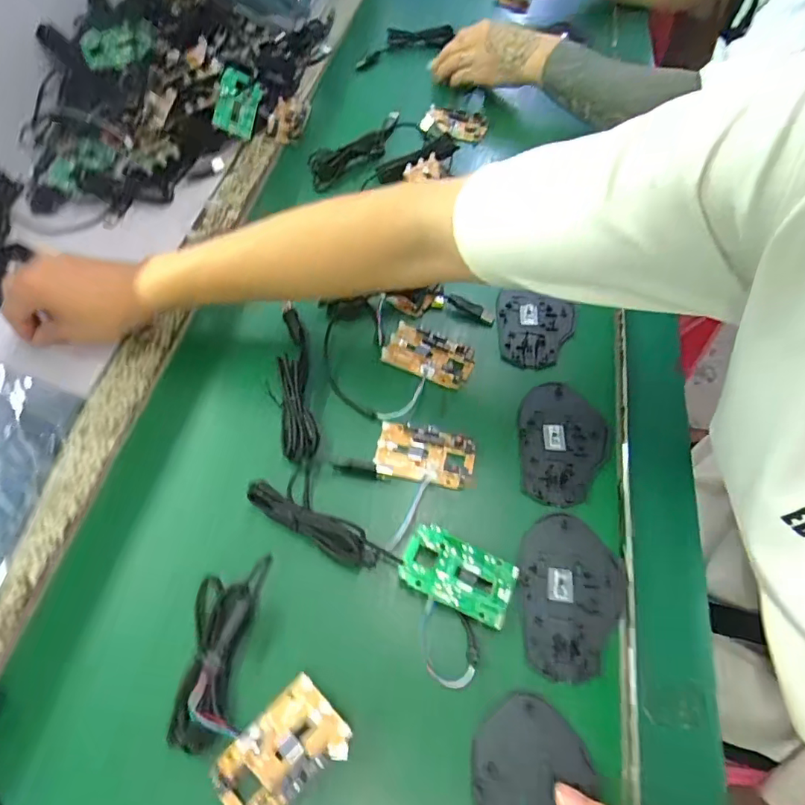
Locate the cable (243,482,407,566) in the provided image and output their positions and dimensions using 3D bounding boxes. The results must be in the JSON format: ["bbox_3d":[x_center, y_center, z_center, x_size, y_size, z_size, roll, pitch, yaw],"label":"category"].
[{"bbox_3d":[-0.060,0.091,0.373,0.119,0.026,0.025,20,61,12],"label":"cable"}]

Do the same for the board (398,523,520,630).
[{"bbox_3d":[0.039,0.122,0.363,0.077,0.019,0.045,20,61,12],"label":"board"}]

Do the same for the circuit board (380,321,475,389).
[{"bbox_3d":[0.024,-0.043,0.458,0.076,0.014,0.042,20,61,12],"label":"circuit board"}]

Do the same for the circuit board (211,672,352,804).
[{"bbox_3d":[-0.073,0.210,0.306,0.075,0.016,0.049,-39,66,-20],"label":"circuit board"}]

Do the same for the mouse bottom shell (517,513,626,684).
[{"bbox_3d":[0.118,0.134,0.359,0.071,0.005,0.108,11,60,7],"label":"mouse bottom shell"}]

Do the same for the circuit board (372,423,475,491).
[{"bbox_3d":[0.018,0.041,0.409,0.077,0.014,0.045,8,63,6],"label":"circuit board"}]

